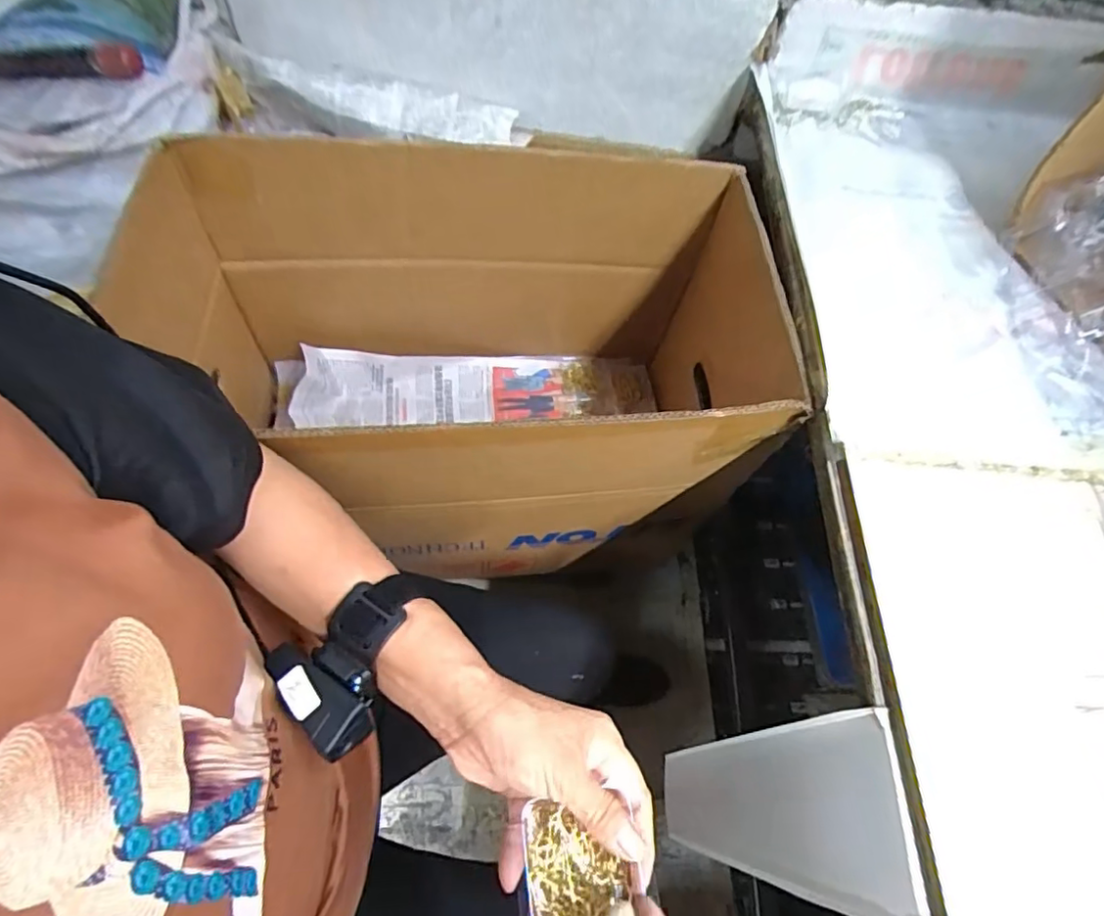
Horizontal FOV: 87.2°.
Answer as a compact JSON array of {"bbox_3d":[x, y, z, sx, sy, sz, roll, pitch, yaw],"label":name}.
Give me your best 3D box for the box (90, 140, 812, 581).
[{"bbox_3d":[-0.104,-0.082,0.668,0.644,0.368,0.325,-3,63,-7],"label":"box"}]

